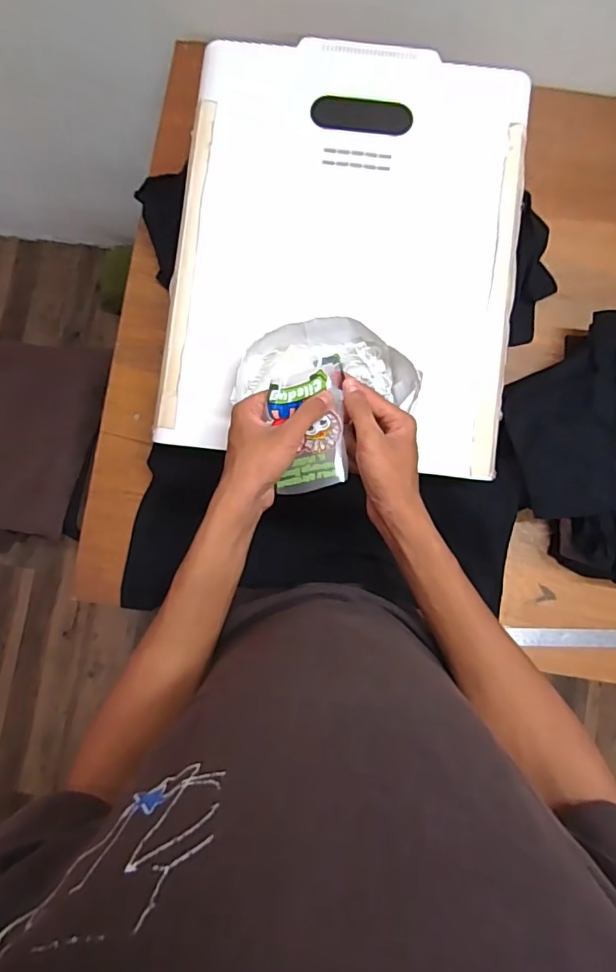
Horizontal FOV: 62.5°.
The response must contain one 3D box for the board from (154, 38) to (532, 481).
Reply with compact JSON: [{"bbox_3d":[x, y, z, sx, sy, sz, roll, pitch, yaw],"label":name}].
[{"bbox_3d":[0.046,-0.282,0.605,0.401,0.037,0.497,7,83,1],"label":"board"}]

